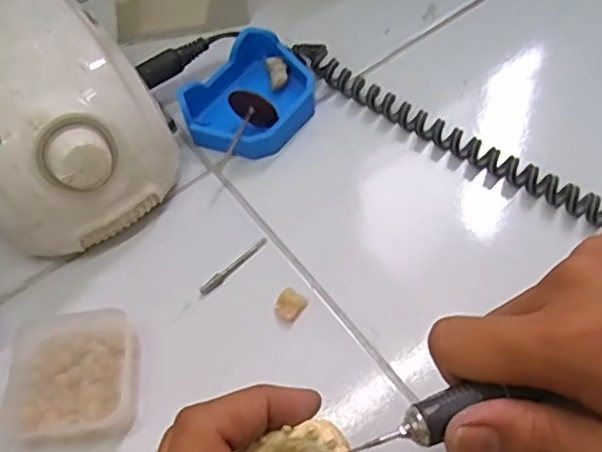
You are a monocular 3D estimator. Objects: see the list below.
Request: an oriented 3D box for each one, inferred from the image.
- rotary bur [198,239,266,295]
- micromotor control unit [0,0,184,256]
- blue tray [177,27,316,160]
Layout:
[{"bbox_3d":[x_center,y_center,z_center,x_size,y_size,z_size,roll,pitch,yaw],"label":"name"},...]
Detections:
[{"bbox_3d":[-0.035,0.020,0.328,0.044,0.004,0.006,-40,61,-19],"label":"rotary bur"},{"bbox_3d":[-0.136,-0.063,0.341,0.103,0.074,0.139,-34,60,-17],"label":"micromotor control unit"},{"bbox_3d":[-0.028,-0.076,0.375,0.065,0.023,0.079,32,65,24],"label":"blue tray"}]

